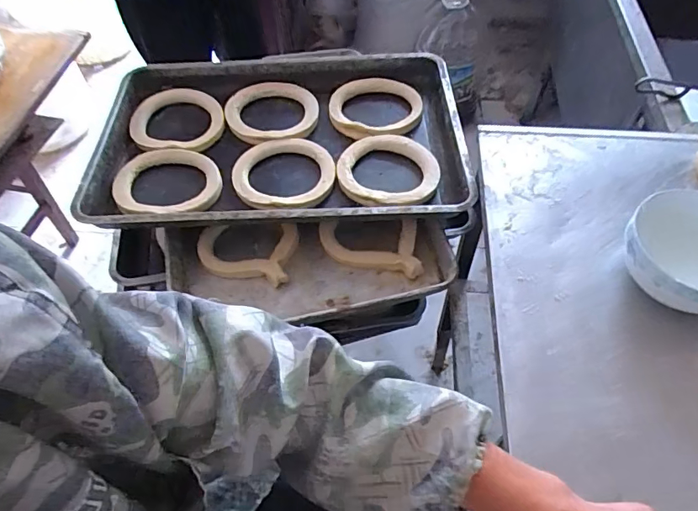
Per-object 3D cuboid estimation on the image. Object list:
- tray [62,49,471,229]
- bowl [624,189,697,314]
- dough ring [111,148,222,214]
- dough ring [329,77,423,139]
[{"bbox_3d":[-0.124,-0.223,0.911,0.638,0.063,0.489,-2,47,-1],"label":"tray"},{"bbox_3d":[0.405,0.004,0.579,0.152,0.077,0.163,-1,53,1],"label":"bowl"},{"bbox_3d":[-0.310,-0.136,0.839,0.176,0.020,0.182,-1,53,1],"label":"dough ring"},{"bbox_3d":[0.055,-0.293,0.973,0.183,0.020,0.194,-1,53,1],"label":"dough ring"}]

